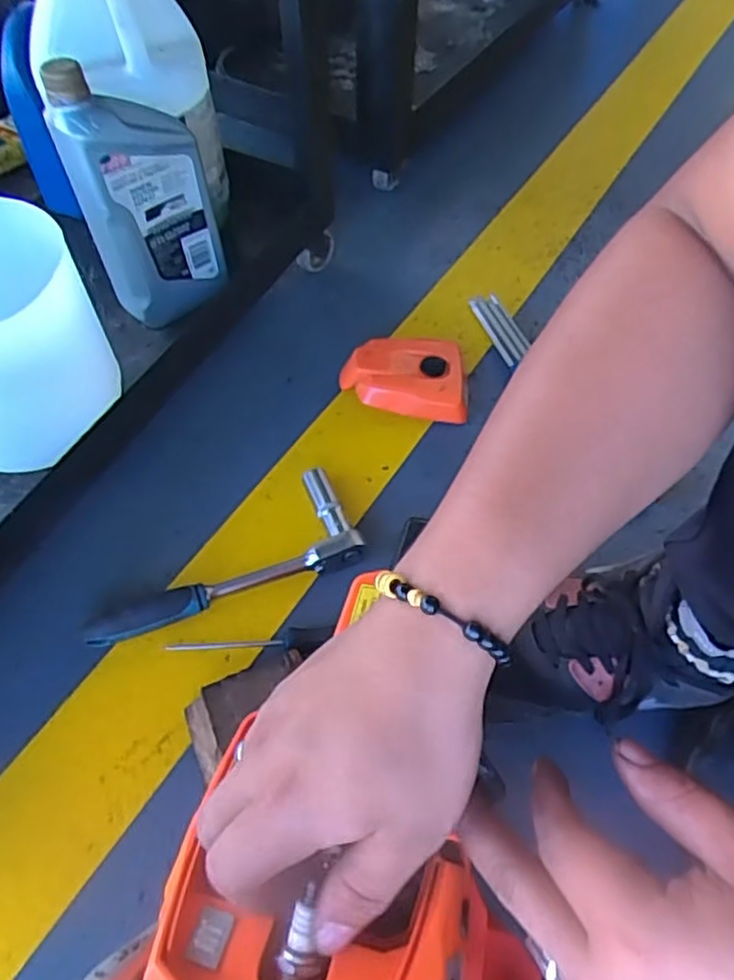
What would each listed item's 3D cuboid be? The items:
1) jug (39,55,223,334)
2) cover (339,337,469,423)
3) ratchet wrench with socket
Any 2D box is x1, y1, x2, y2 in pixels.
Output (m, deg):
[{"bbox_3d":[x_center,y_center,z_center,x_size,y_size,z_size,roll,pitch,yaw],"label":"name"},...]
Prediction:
[{"bbox_3d":[-0.193,-0.255,0.592,0.066,0.203,0.104,32,61,18],"label":"jug"},{"bbox_3d":[0.040,-0.120,0.705,0.134,0.038,0.097,6,56,2],"label":"cover"},{"bbox_3d":[-0.124,0.065,0.576,0.232,0.029,0.090,-24,60,-17],"label":"ratchet wrench with socket"}]

